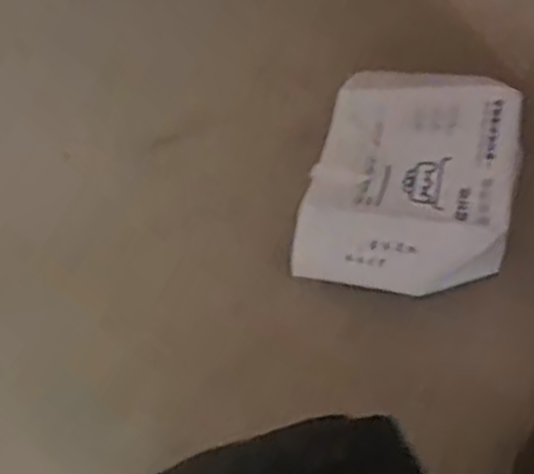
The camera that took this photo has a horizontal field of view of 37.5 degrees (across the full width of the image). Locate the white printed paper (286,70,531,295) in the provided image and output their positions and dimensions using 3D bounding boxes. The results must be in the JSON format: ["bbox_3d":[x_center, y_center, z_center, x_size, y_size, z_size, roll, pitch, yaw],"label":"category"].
[{"bbox_3d":[0.243,-0.099,1.315,0.336,0.119,0.387,6,72,25],"label":"white printed paper"}]

